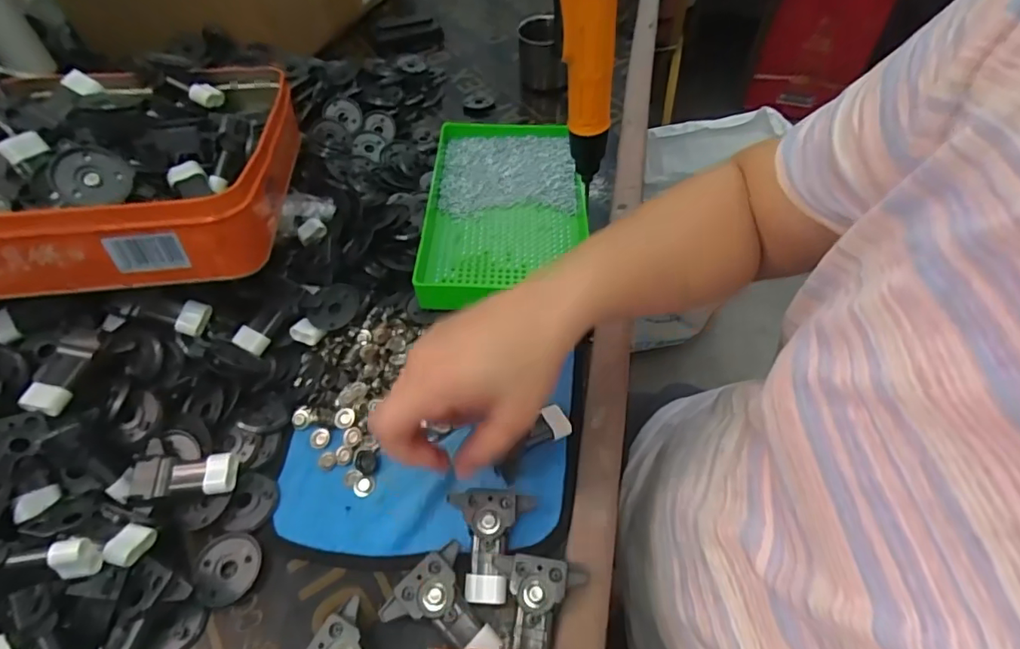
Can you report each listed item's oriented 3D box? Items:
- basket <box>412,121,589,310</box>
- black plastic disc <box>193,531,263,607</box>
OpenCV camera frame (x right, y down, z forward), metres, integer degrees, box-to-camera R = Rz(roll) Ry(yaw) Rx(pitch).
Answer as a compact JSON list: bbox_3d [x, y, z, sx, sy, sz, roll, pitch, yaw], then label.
[{"bbox_3d":[-0.003,-0.114,0.505,0.152,0.036,0.251,1,52,1],"label":"basket"},{"bbox_3d":[-0.180,0.155,0.337,0.039,0.004,0.042,0,52,0],"label":"black plastic disc"}]

